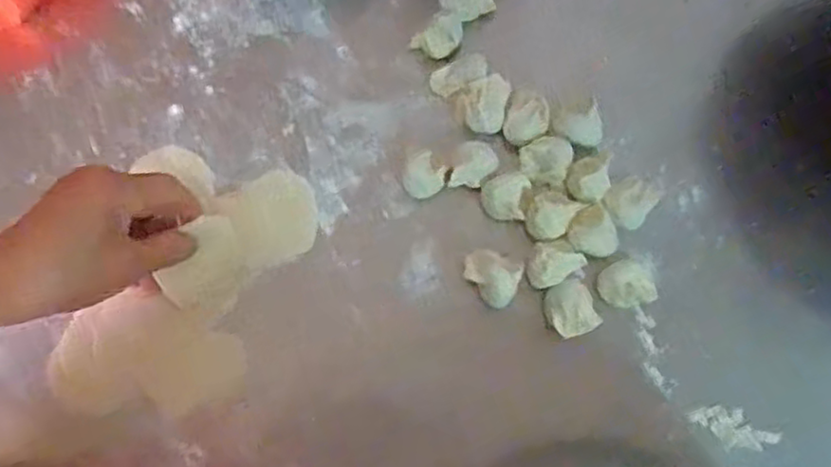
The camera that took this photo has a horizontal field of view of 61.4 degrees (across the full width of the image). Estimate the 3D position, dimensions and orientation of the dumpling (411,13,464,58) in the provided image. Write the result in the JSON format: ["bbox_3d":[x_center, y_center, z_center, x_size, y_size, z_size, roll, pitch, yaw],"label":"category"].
[{"bbox_3d":[0.018,-0.145,0.515,0.034,0.017,0.026,-38,81,-8],"label":"dumpling"}]

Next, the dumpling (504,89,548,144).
[{"bbox_3d":[0.078,-0.081,0.493,0.029,0.020,0.034,7,78,1],"label":"dumpling"}]

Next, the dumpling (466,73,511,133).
[{"bbox_3d":[0.051,-0.091,0.496,0.029,0.022,0.035,0,78,0],"label":"dumpling"}]

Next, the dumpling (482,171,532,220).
[{"bbox_3d":[0.062,-0.027,0.484,0.030,0.017,0.030,0,78,0],"label":"dumpling"}]

